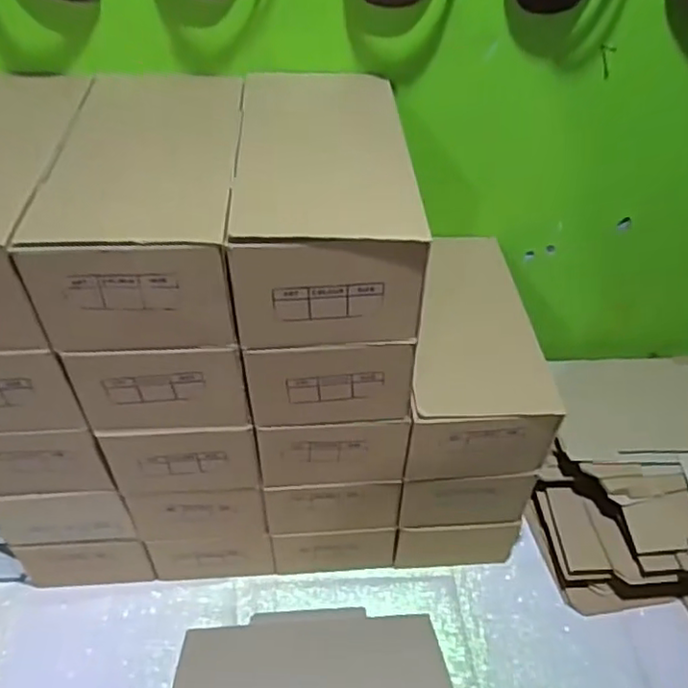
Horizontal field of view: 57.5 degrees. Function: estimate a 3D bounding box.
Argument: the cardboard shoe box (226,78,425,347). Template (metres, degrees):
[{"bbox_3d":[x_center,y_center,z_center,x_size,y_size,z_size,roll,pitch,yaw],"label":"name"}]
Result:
[{"bbox_3d":[-0.020,-0.129,0.538,0.136,0.107,0.261,-2,45,-4],"label":"cardboard shoe box"}]

